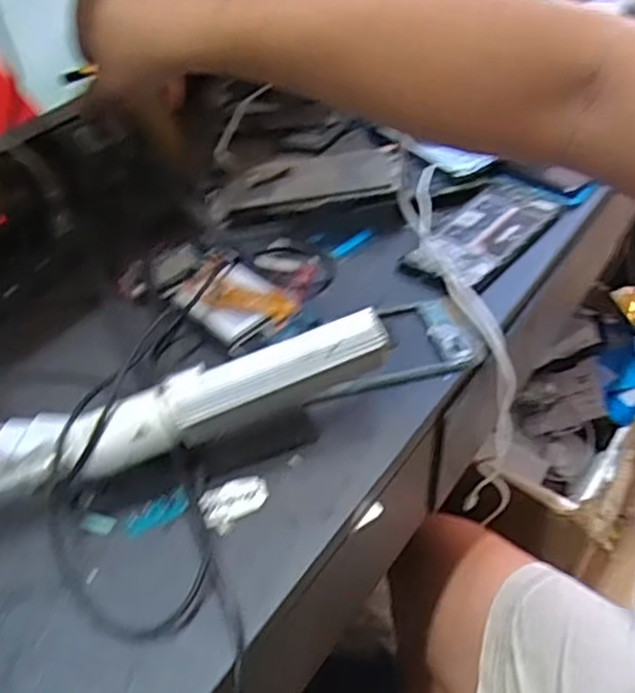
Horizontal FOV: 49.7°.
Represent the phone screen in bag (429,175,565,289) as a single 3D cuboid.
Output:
[{"bbox_3d":[0.148,-0.104,0.600,0.076,0.016,0.147,31,53,32],"label":"phone screen in bag"}]

